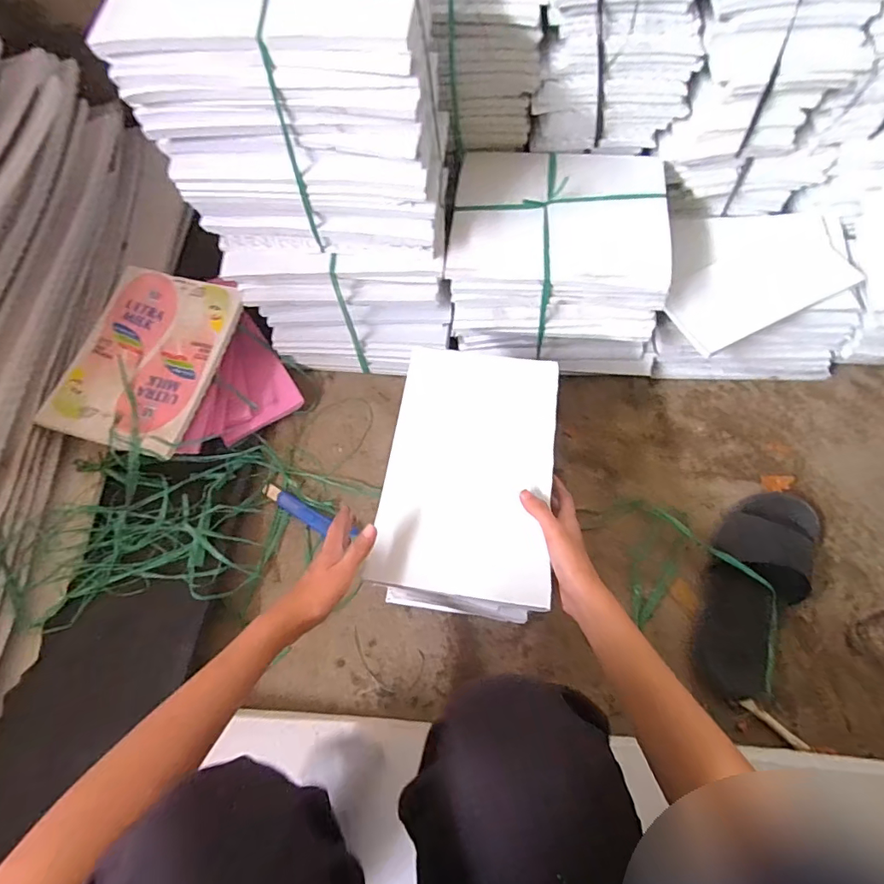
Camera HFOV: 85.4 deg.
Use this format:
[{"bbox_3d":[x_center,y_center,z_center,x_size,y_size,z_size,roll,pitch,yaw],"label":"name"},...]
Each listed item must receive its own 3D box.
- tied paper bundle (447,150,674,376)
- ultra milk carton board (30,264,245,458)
[{"bbox_3d":[0.168,-0.263,0.702,0.298,0.189,0.247,4,68,3],"label":"tied paper bundle"},{"bbox_3d":[-0.421,-0.123,0.688,0.193,0.026,0.273,11,68,6],"label":"ultra milk carton board"}]

